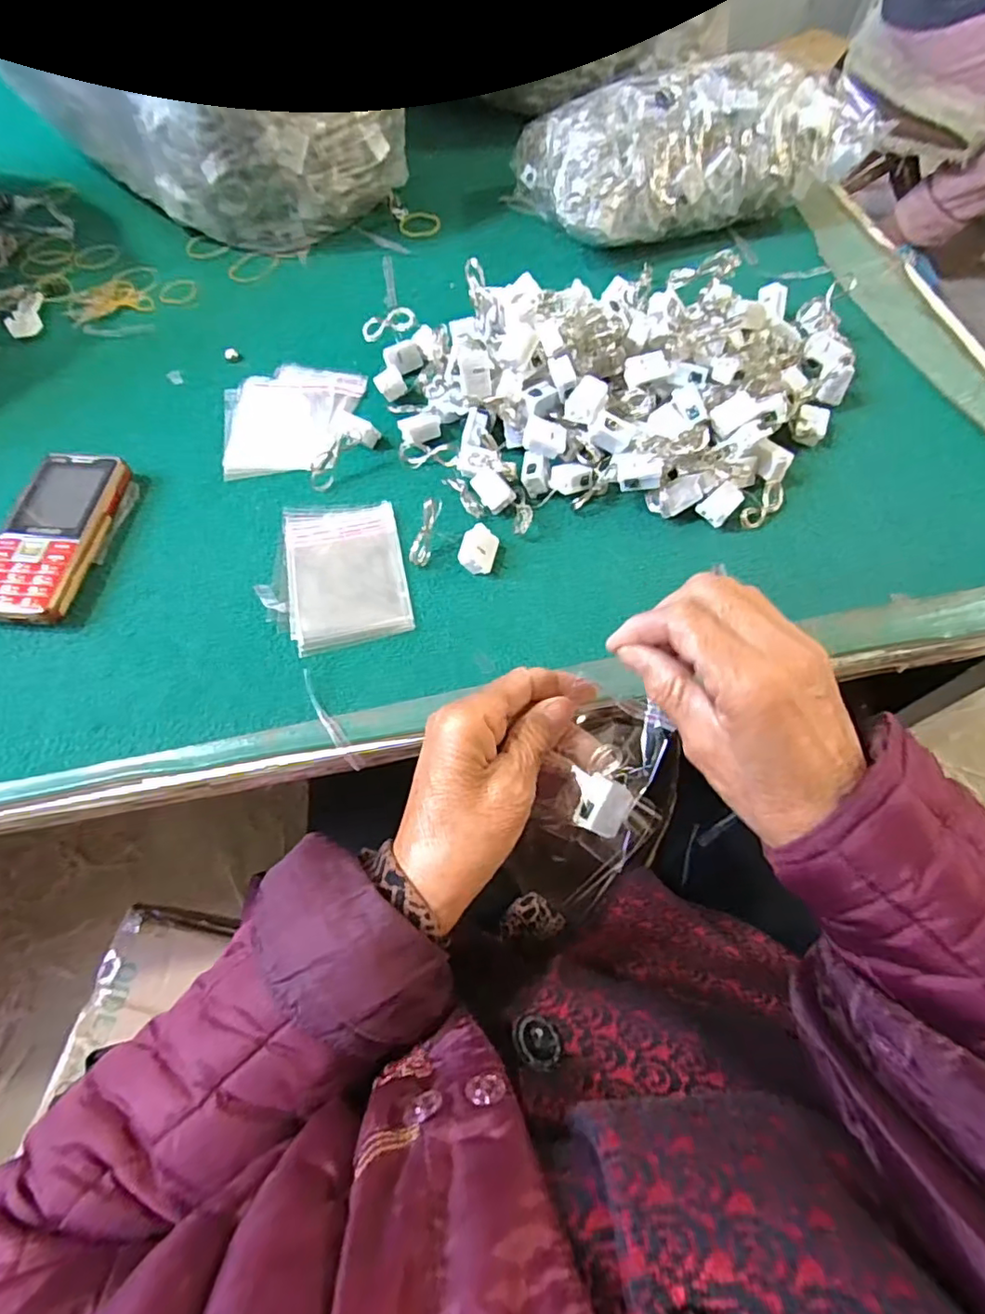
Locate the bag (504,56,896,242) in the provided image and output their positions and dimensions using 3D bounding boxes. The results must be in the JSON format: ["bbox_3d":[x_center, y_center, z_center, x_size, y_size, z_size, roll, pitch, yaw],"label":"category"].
[{"bbox_3d":[0.170,-0.442,0.514,0.276,0.091,0.139,-14,65,-7],"label":"bag"}]

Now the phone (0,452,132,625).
[{"bbox_3d":[-0.280,-0.077,0.374,0.057,0.021,0.124,4,64,2],"label":"phone"}]

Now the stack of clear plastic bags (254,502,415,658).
[{"bbox_3d":[-0.100,-0.055,0.370,0.086,0.007,0.108,-12,64,-6],"label":"stack of clear plastic bags"}]

